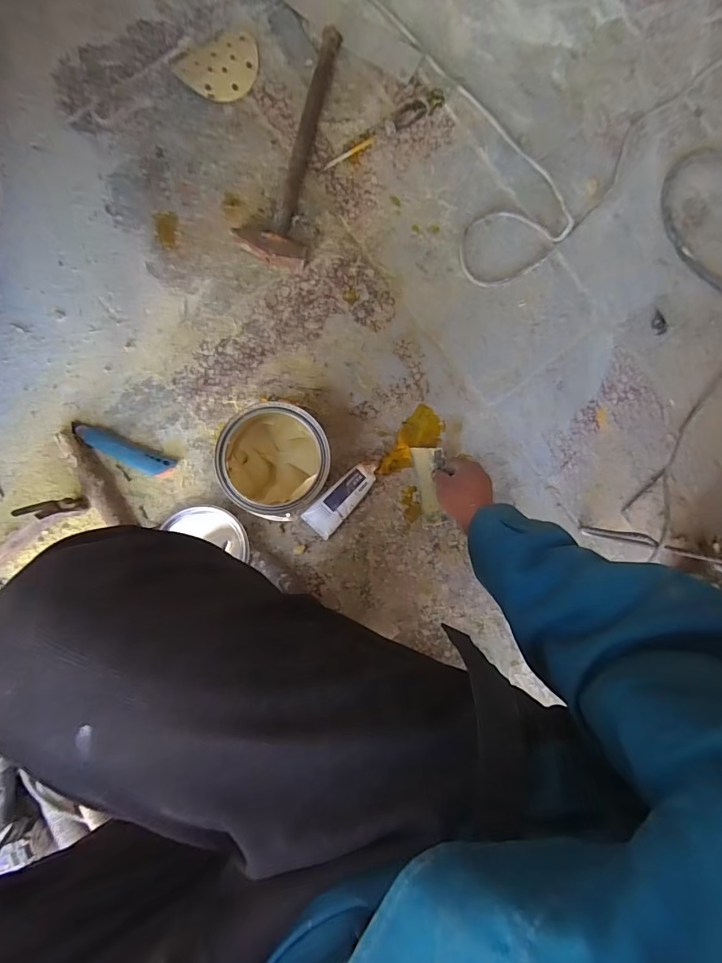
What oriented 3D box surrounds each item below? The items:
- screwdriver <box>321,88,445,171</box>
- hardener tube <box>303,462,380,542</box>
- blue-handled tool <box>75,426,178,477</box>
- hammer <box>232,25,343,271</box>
[{"bbox_3d":[0.040,-0.599,0.760,0.235,0.030,0.031,-36,91,-7],"label":"screwdriver"},{"bbox_3d":[-0.028,0.027,0.731,0.052,0.029,0.142,45,83,-2],"label":"hardener tube"},{"bbox_3d":[-0.374,-0.046,0.700,0.155,0.021,0.035,22,84,-4],"label":"blue-handled tool"},{"bbox_3d":[-0.119,-0.570,0.751,0.115,0.034,0.425,9,86,-5],"label":"hammer"}]

